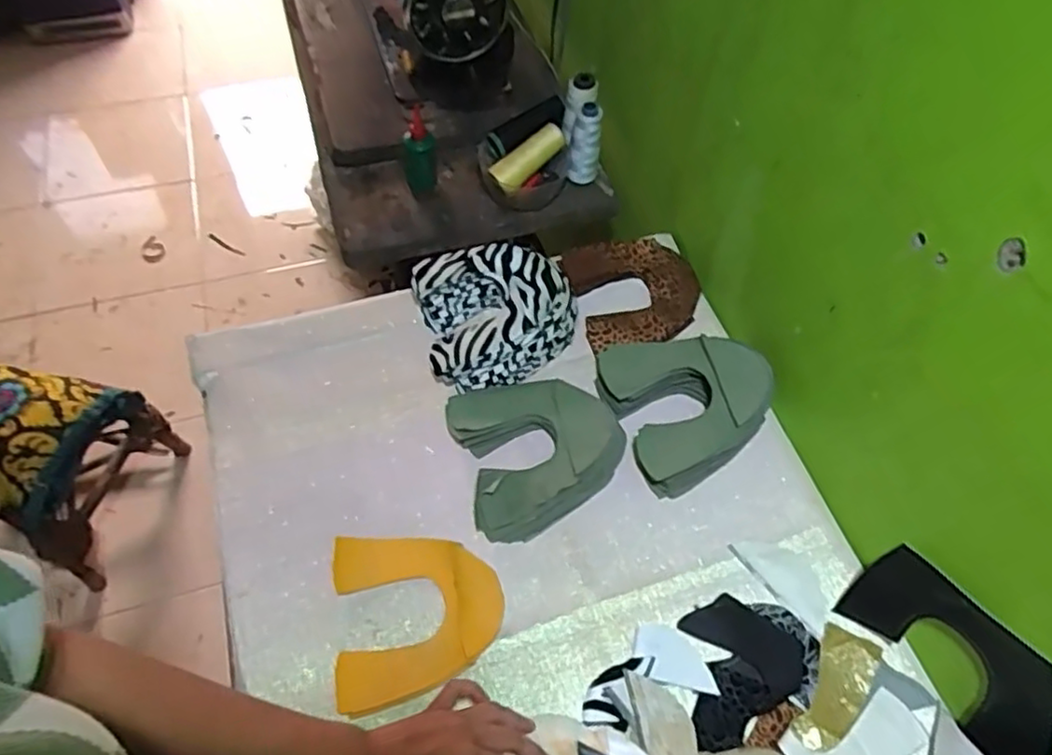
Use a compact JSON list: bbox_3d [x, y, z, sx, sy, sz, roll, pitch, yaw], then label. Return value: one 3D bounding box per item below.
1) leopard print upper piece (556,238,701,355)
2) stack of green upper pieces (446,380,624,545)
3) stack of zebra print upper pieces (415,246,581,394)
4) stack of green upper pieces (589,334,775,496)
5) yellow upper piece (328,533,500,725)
[{"bbox_3d":[0.138,-0.110,0.836,0.159,0.033,0.148,-13,58,-11],"label":"leopard print upper piece"},{"bbox_3d":[0.015,0.072,0.718,0.168,0.040,0.164,-15,58,-12],"label":"stack of green upper pieces"},{"bbox_3d":[-0.029,-0.081,0.784,0.181,0.069,0.166,-12,57,-10],"label":"stack of zebra print upper pieces"},{"bbox_3d":[0.177,0.020,0.743,0.161,0.064,0.176,-18,59,-14],"label":"stack of green upper pieces"},{"bbox_3d":[-0.100,0.220,0.633,0.151,0.014,0.151,-7,57,-7],"label":"yellow upper piece"}]

